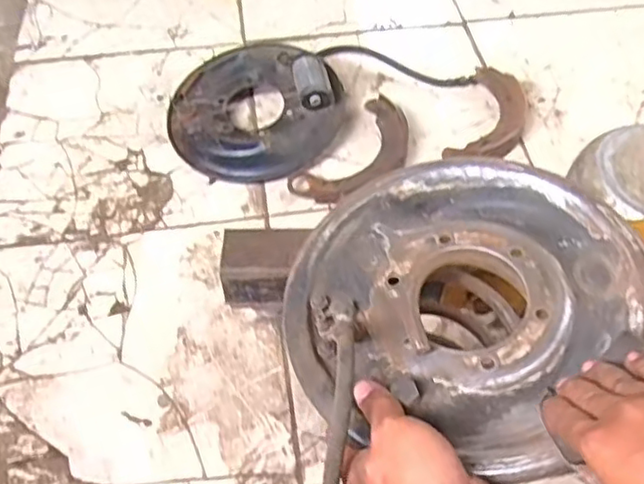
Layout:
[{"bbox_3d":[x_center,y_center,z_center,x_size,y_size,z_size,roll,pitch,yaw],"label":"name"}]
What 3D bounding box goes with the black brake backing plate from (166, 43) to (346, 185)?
[{"bbox_3d":[-0.109,-0.212,1.008,0.247,0.090,0.243,0,56,0],"label":"black brake backing plate"}]

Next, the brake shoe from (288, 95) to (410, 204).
[{"bbox_3d":[0.061,-0.126,0.982,0.118,0.031,0.224,31,61,20],"label":"brake shoe"}]

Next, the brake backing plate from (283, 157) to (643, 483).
[{"bbox_3d":[0.106,0.037,0.491,0.253,0.059,0.254,0,56,0],"label":"brake backing plate"}]

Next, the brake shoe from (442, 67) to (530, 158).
[{"bbox_3d":[0.271,-0.192,1.035,0.104,0.033,0.204,19,58,13],"label":"brake shoe"}]

